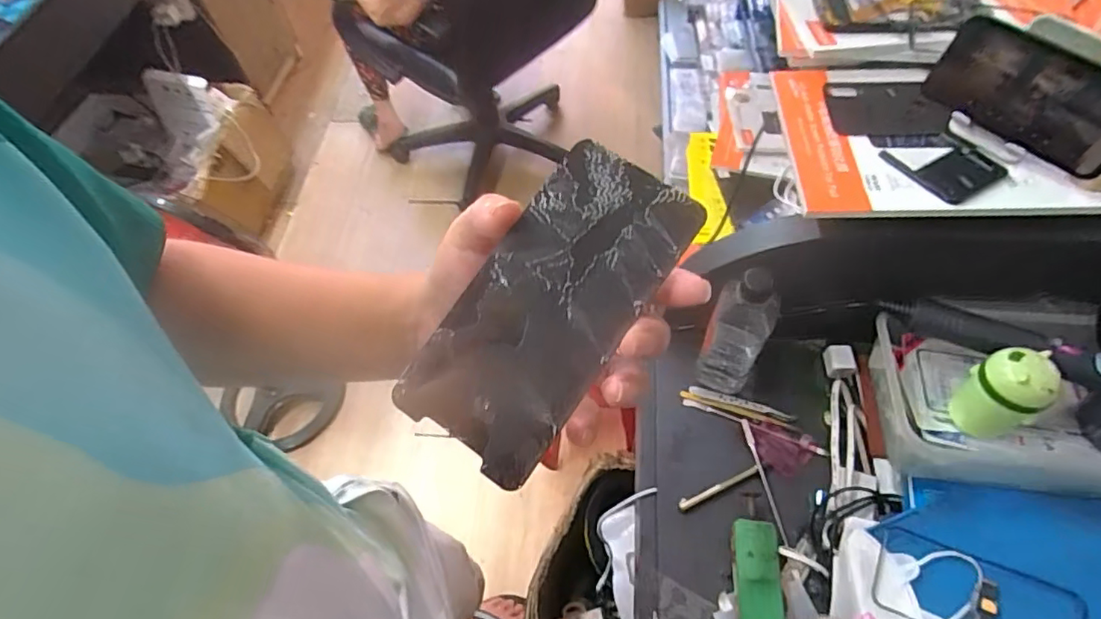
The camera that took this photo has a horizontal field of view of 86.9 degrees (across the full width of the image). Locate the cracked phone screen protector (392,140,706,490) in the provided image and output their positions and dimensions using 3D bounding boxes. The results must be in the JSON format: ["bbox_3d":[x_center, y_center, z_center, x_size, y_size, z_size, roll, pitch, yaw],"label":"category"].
[{"bbox_3d":[0.000,-0.003,0.256,0.068,0.004,0.145,34,83,13],"label":"cracked phone screen protector"}]

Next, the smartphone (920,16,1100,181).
[{"bbox_3d":[0.399,-0.177,0.482,0.014,0.074,0.154,-30,61,-37],"label":"smartphone"}]

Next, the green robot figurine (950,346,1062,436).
[{"bbox_3d":[0.392,0.072,0.503,0.051,0.088,0.057,-29,60,-13],"label":"green robot figurine"}]

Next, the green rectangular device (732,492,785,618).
[{"bbox_3d":[0.194,0.239,0.552,0.040,0.029,0.129,3,58,6],"label":"green rectangular device"}]

